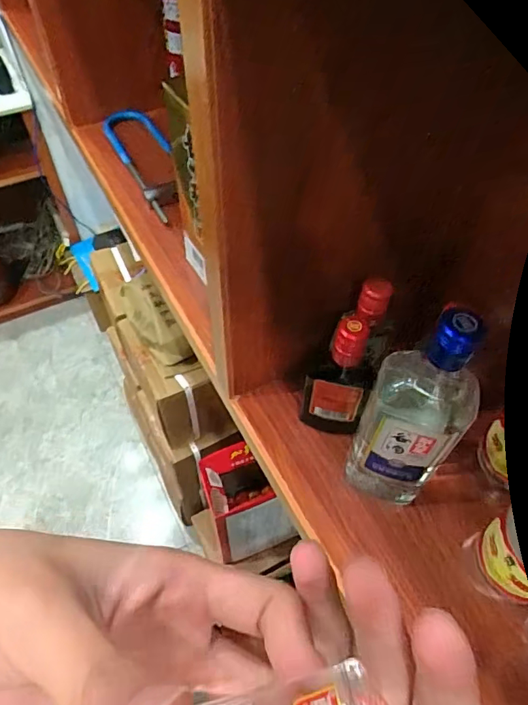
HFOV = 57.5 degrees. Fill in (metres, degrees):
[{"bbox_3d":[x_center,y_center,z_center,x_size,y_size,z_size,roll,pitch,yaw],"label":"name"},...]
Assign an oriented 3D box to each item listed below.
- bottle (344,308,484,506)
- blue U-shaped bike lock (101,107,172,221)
[{"bbox_3d":[0.117,0.049,0.372,0.074,0.203,0.056,23,56,15],"label":"bottle"},{"bbox_3d":[-0.191,-0.330,0.818,0.097,0.035,0.326,-22,57,-17],"label":"blue U-shaped bike lock"}]

